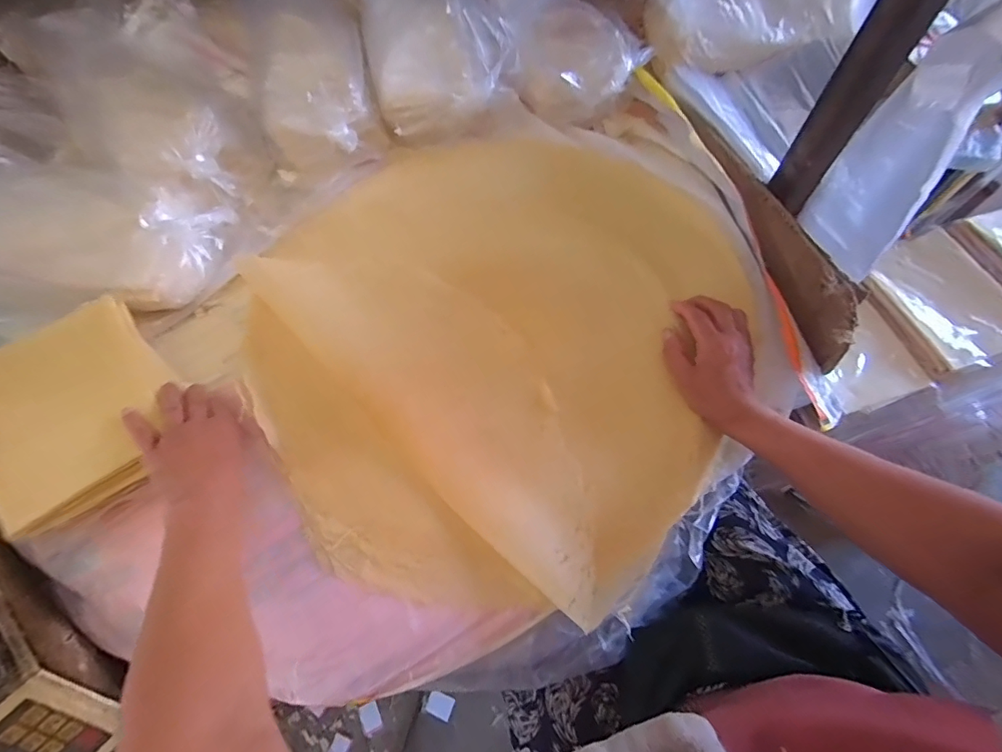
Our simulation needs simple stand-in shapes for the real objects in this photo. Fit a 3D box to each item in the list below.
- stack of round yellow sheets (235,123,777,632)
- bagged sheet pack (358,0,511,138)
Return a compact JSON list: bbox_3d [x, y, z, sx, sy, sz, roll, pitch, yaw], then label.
[{"bbox_3d":[0.010,-0.057,0.516,0.555,0.038,0.548,-43,73,-15],"label":"stack of round yellow sheets"},{"bbox_3d":[-0.107,-0.476,0.623,0.179,0.112,0.300,-19,66,-6],"label":"bagged sheet pack"}]

